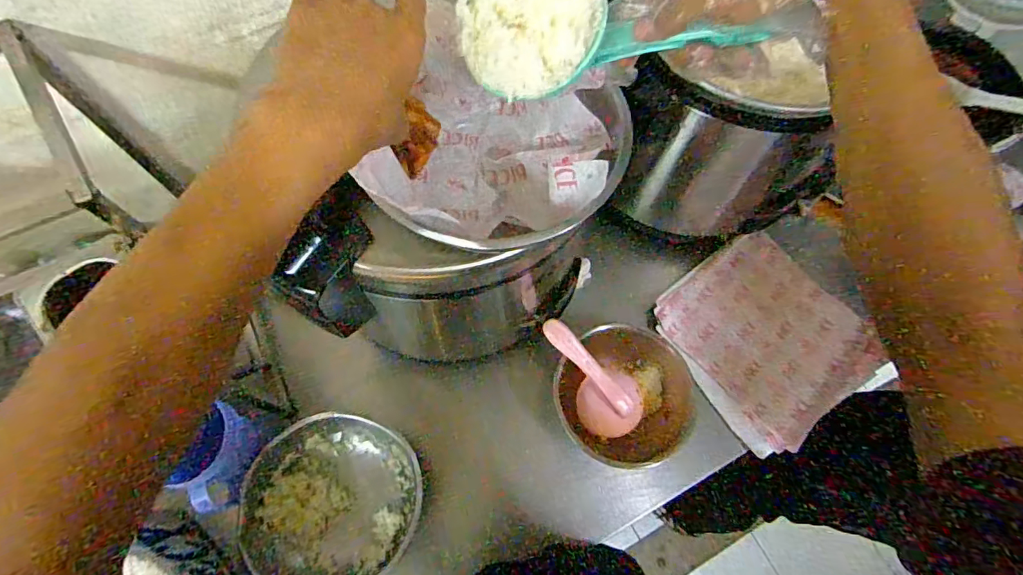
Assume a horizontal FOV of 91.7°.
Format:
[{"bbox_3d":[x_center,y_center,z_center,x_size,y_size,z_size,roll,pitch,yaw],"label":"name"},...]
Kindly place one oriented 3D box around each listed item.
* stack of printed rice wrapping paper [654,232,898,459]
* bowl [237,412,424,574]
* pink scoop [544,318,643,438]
[{"bbox_3d":[0.394,0.076,0.772,0.267,0.041,0.283,-34,73,-13],"label":"stack of printed rice wrapping paper"},{"bbox_3d":[-0.226,0.283,0.641,0.206,0.072,0.217,0,69,-1],"label":"bowl"},{"bbox_3d":[0.109,0.113,0.679,0.093,0.053,0.183,-35,100,-13],"label":"pink scoop"}]

